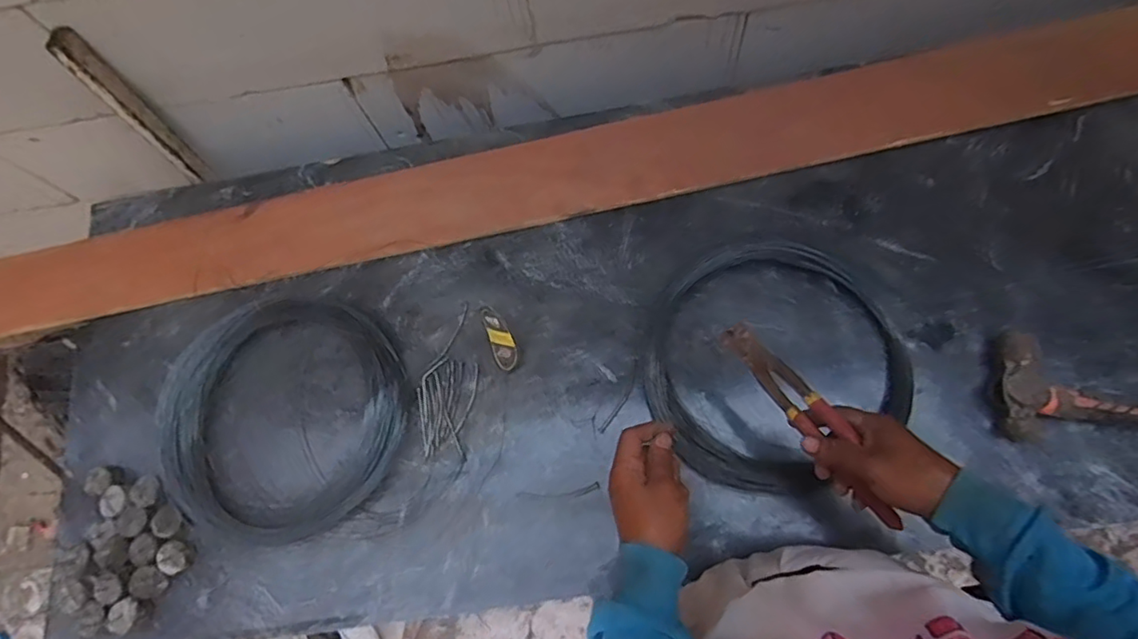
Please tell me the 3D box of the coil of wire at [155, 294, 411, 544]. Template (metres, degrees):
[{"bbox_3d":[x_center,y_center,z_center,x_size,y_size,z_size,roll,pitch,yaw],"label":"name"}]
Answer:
[{"bbox_3d":[-0.350,0.100,0.704,0.294,0.051,0.300,-2,72,5],"label":"coil of wire"}]

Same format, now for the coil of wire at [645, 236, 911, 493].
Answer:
[{"bbox_3d":[0.229,0.048,0.687,0.290,0.040,0.278,-1,74,5],"label":"coil of wire"}]

